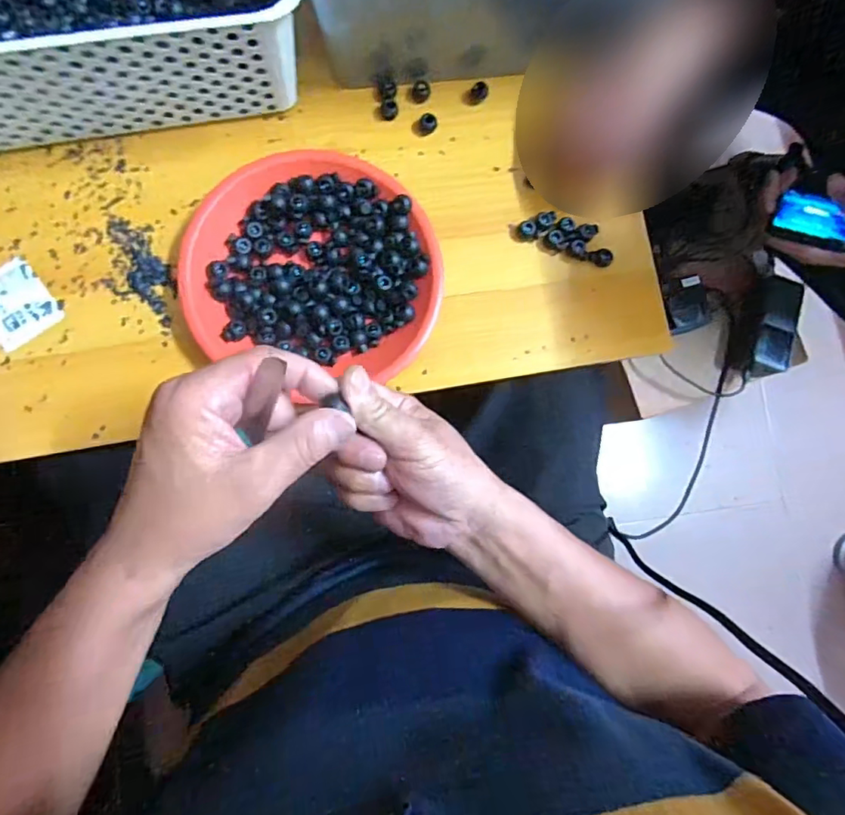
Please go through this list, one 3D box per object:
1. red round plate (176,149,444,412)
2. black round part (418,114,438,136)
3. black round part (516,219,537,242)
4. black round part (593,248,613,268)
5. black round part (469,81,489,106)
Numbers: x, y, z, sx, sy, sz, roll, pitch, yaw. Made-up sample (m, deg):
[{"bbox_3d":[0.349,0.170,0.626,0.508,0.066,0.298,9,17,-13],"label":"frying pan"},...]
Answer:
[{"bbox_3d":[-0.083,-0.106,0.414,0.198,0.030,0.179,29,82,-2],"label":"red round plate"},{"bbox_3d":[0.005,-0.242,0.446,0.016,0.011,0.013,-43,89,-9],"label":"black round part"},{"bbox_3d":[0.088,-0.150,0.442,0.016,0.007,0.018,1,83,-6],"label":"black round part"},{"bbox_3d":[0.154,-0.127,0.447,0.016,0.008,0.016,1,83,-6],"label":"black round part"},{"bbox_3d":[0.048,-0.270,0.453,0.015,0.013,0.014,1,83,-6],"label":"black round part"}]

